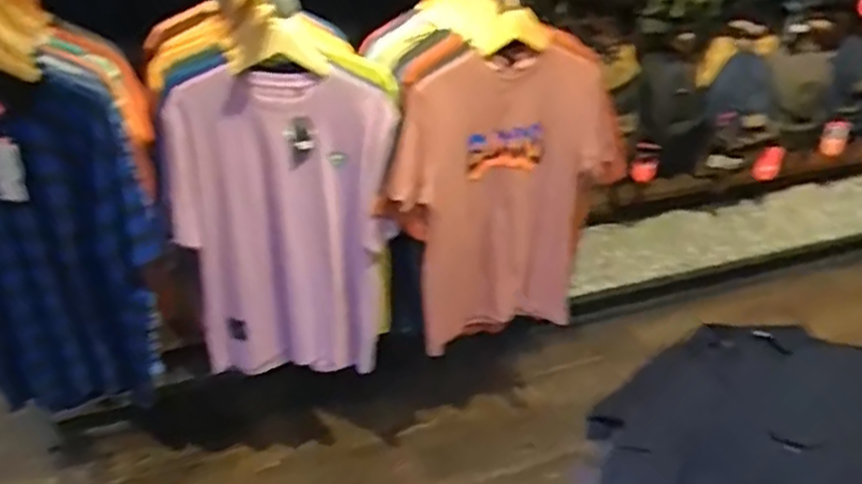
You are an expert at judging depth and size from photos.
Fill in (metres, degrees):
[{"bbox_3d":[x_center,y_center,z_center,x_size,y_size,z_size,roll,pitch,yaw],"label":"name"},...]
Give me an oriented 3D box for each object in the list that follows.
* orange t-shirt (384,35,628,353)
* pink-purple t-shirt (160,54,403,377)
[{"bbox_3d":[0.172,-0.074,1.625,0.538,0.673,0.083,-9,33,-18],"label":"orange t-shirt"},{"bbox_3d":[-0.331,-0.003,1.596,0.471,0.731,0.085,3,31,1],"label":"pink-purple t-shirt"}]

